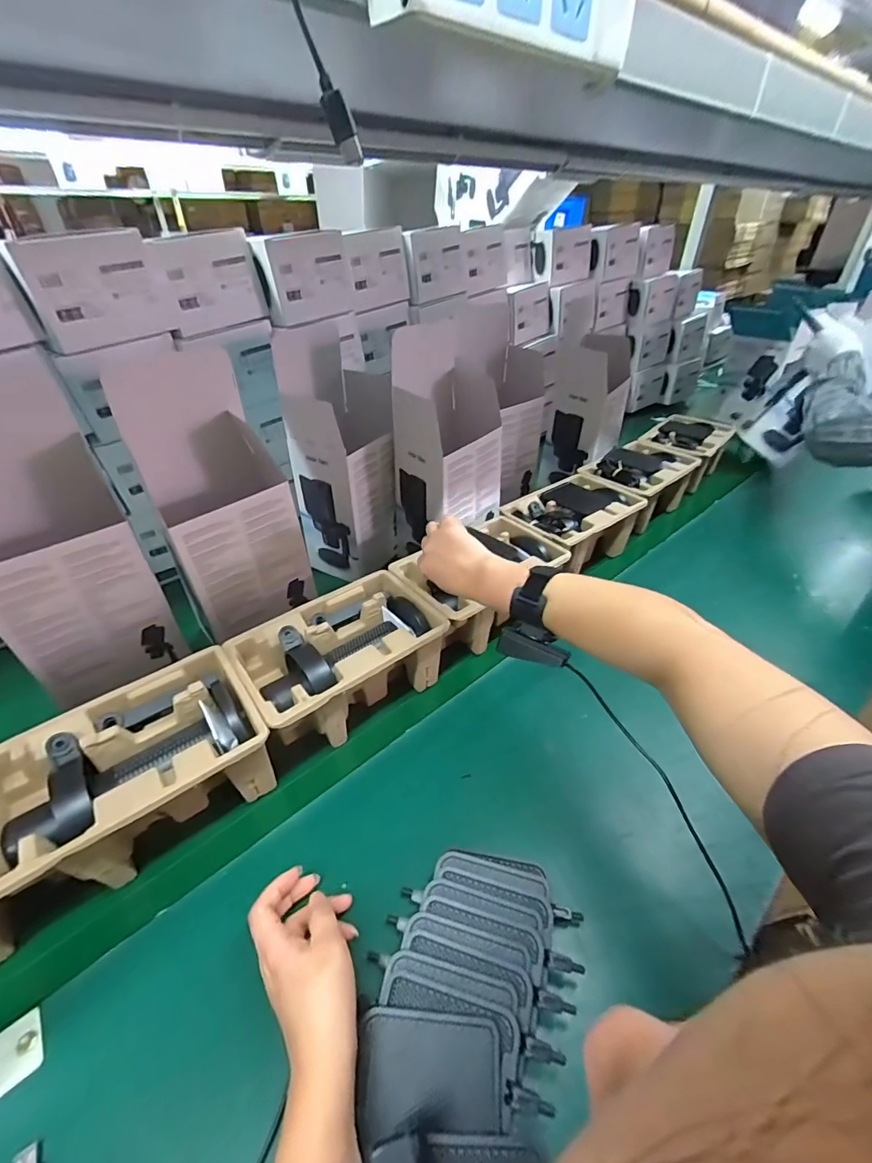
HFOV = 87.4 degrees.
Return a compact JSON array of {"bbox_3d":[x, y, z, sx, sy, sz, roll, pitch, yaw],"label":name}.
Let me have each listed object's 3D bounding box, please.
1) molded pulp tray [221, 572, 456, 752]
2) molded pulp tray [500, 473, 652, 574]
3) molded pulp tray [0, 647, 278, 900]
[{"bbox_3d":[-0.116,0.099,0.564,0.232,0.100,0.148,-28,45,-29],"label":"molded pulp tray"},{"bbox_3d":[0.231,-0.094,0.801,0.224,0.100,0.162,-27,44,-28],"label":"molded pulp tray"},{"bbox_3d":[-0.287,0.190,0.446,0.232,0.102,0.149,-28,45,-29],"label":"molded pulp tray"}]

